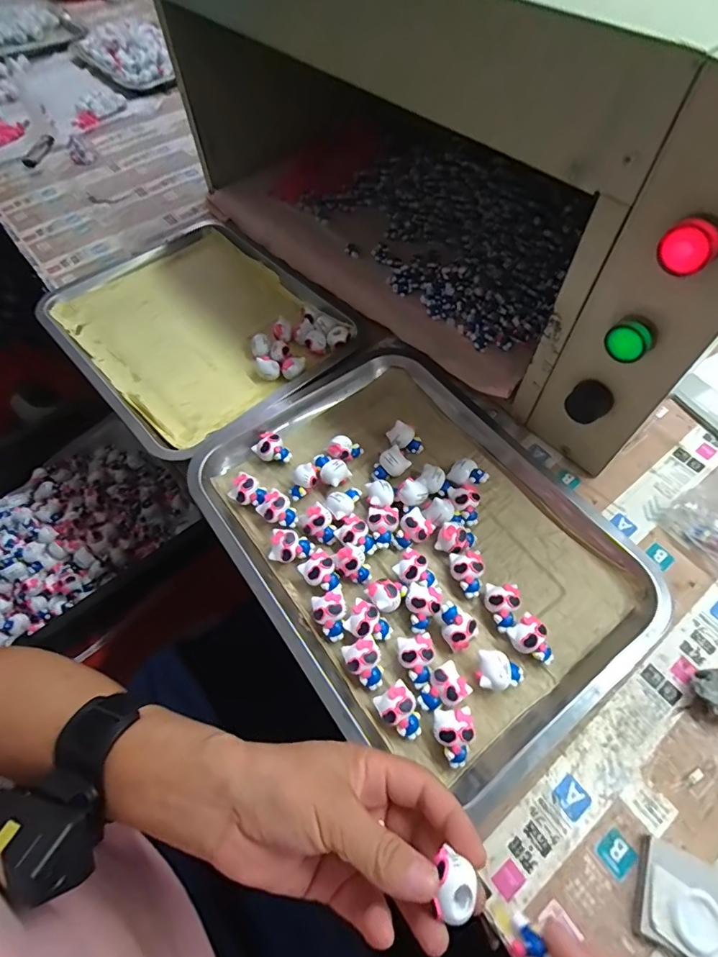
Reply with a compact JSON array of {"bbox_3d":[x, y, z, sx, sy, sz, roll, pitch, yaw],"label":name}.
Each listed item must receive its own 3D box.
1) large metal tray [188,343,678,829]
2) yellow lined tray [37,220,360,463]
[{"bbox_3d":[0.048,0.037,0.383,0.271,0.021,0.348,-33,65,-17],"label":"large metal tray"},{"bbox_3d":[-0.194,-0.186,0.547,0.270,0.032,0.355,-39,67,-19],"label":"yellow lined tray"}]

